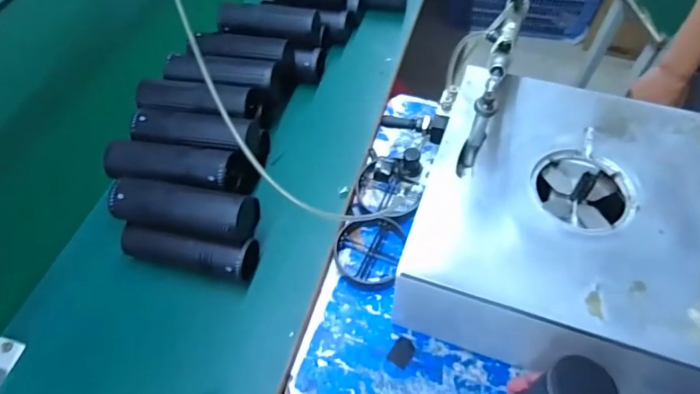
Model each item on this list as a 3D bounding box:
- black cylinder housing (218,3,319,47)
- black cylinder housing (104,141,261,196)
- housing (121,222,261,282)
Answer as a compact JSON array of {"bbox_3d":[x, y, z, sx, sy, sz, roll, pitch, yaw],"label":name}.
[{"bbox_3d":[-0.131,-0.283,0.724,0.166,0.049,0.066,10,58,9],"label":"black cylinder housing"},{"bbox_3d":[-0.215,-0.031,0.566,0.181,0.052,0.062,5,57,5],"label":"black cylinder housing"},{"bbox_3d":[-0.201,0.067,0.552,0.164,0.061,0.055,7,57,7],"label":"housing"}]

